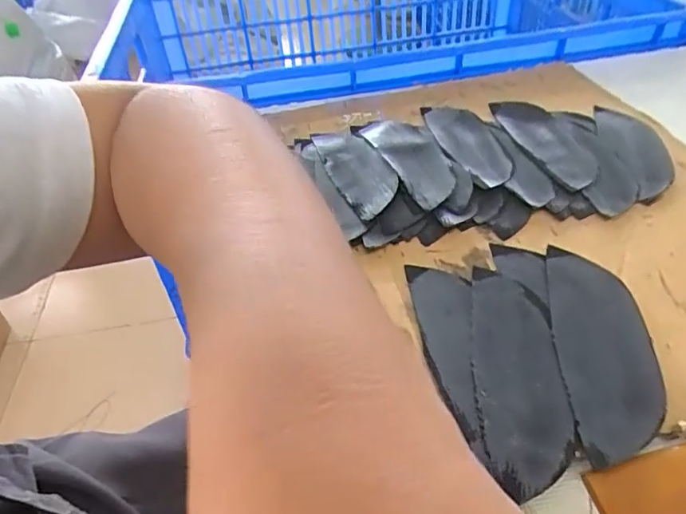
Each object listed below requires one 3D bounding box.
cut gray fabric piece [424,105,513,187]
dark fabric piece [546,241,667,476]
[{"bbox_3d":[0.103,-0.098,0.439,0.046,0.005,0.139,-8,42,-3],"label":"cut gray fabric piece"},{"bbox_3d":[0.137,0.042,0.280,0.048,0.005,0.137,4,42,10],"label":"dark fabric piece"}]

